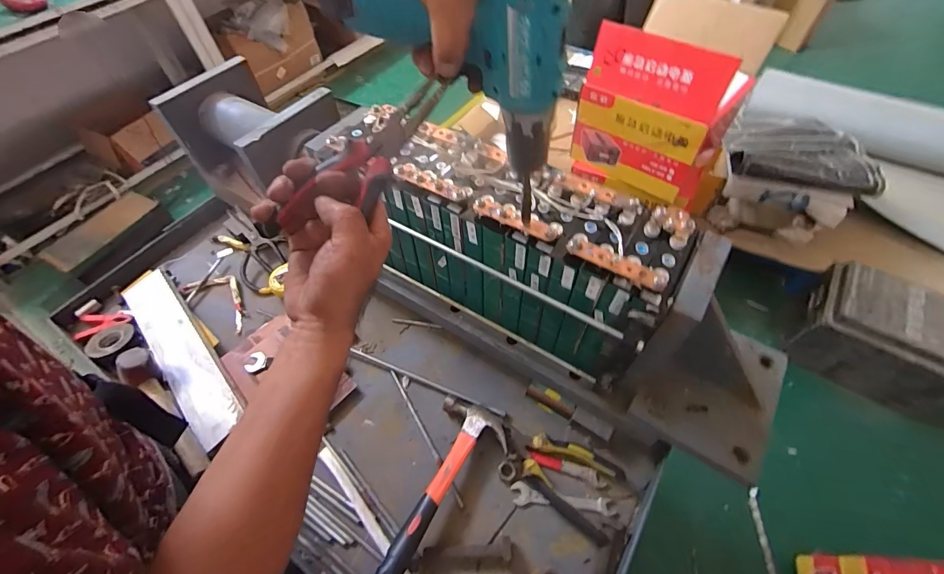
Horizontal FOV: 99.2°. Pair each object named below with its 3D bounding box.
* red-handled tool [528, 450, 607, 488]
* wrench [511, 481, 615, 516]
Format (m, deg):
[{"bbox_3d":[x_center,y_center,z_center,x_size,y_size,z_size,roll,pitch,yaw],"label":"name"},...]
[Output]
[{"bbox_3d":[0.140,0.265,0.590,0.110,0.016,0.019,15,57,13],"label":"red-handled tool"},{"bbox_3d":[0.127,0.298,0.566,0.137,0.009,0.028,5,55,6],"label":"wrench"}]

